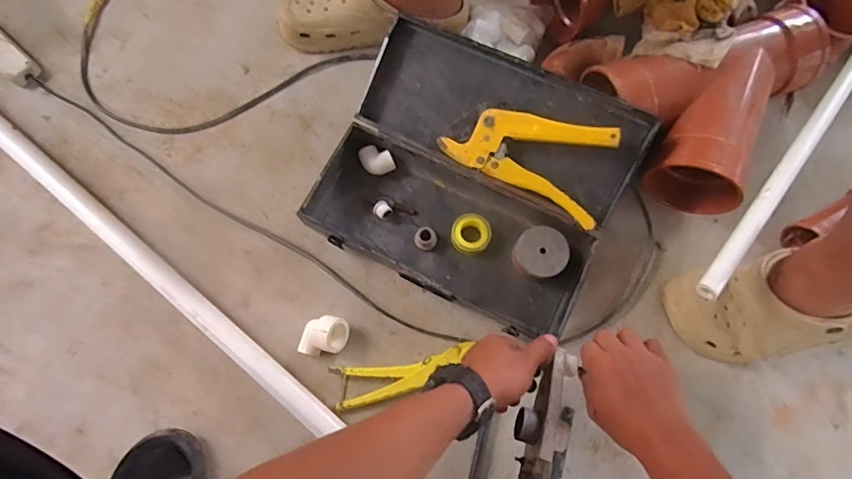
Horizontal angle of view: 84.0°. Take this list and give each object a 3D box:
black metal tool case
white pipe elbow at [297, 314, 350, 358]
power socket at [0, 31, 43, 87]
[{"bbox_3d":[0.061,-0.079,0.622,0.368,0.111,0.304,27,75,7],"label":"black metal tool case"},{"bbox_3d":[-0.128,0.122,0.596,0.054,0.040,0.051,0,73,-1],"label":"white pipe elbow"},{"bbox_3d":[-0.646,-0.289,0.714,0.154,0.026,0.042,39,77,10],"label":"power socket"}]

